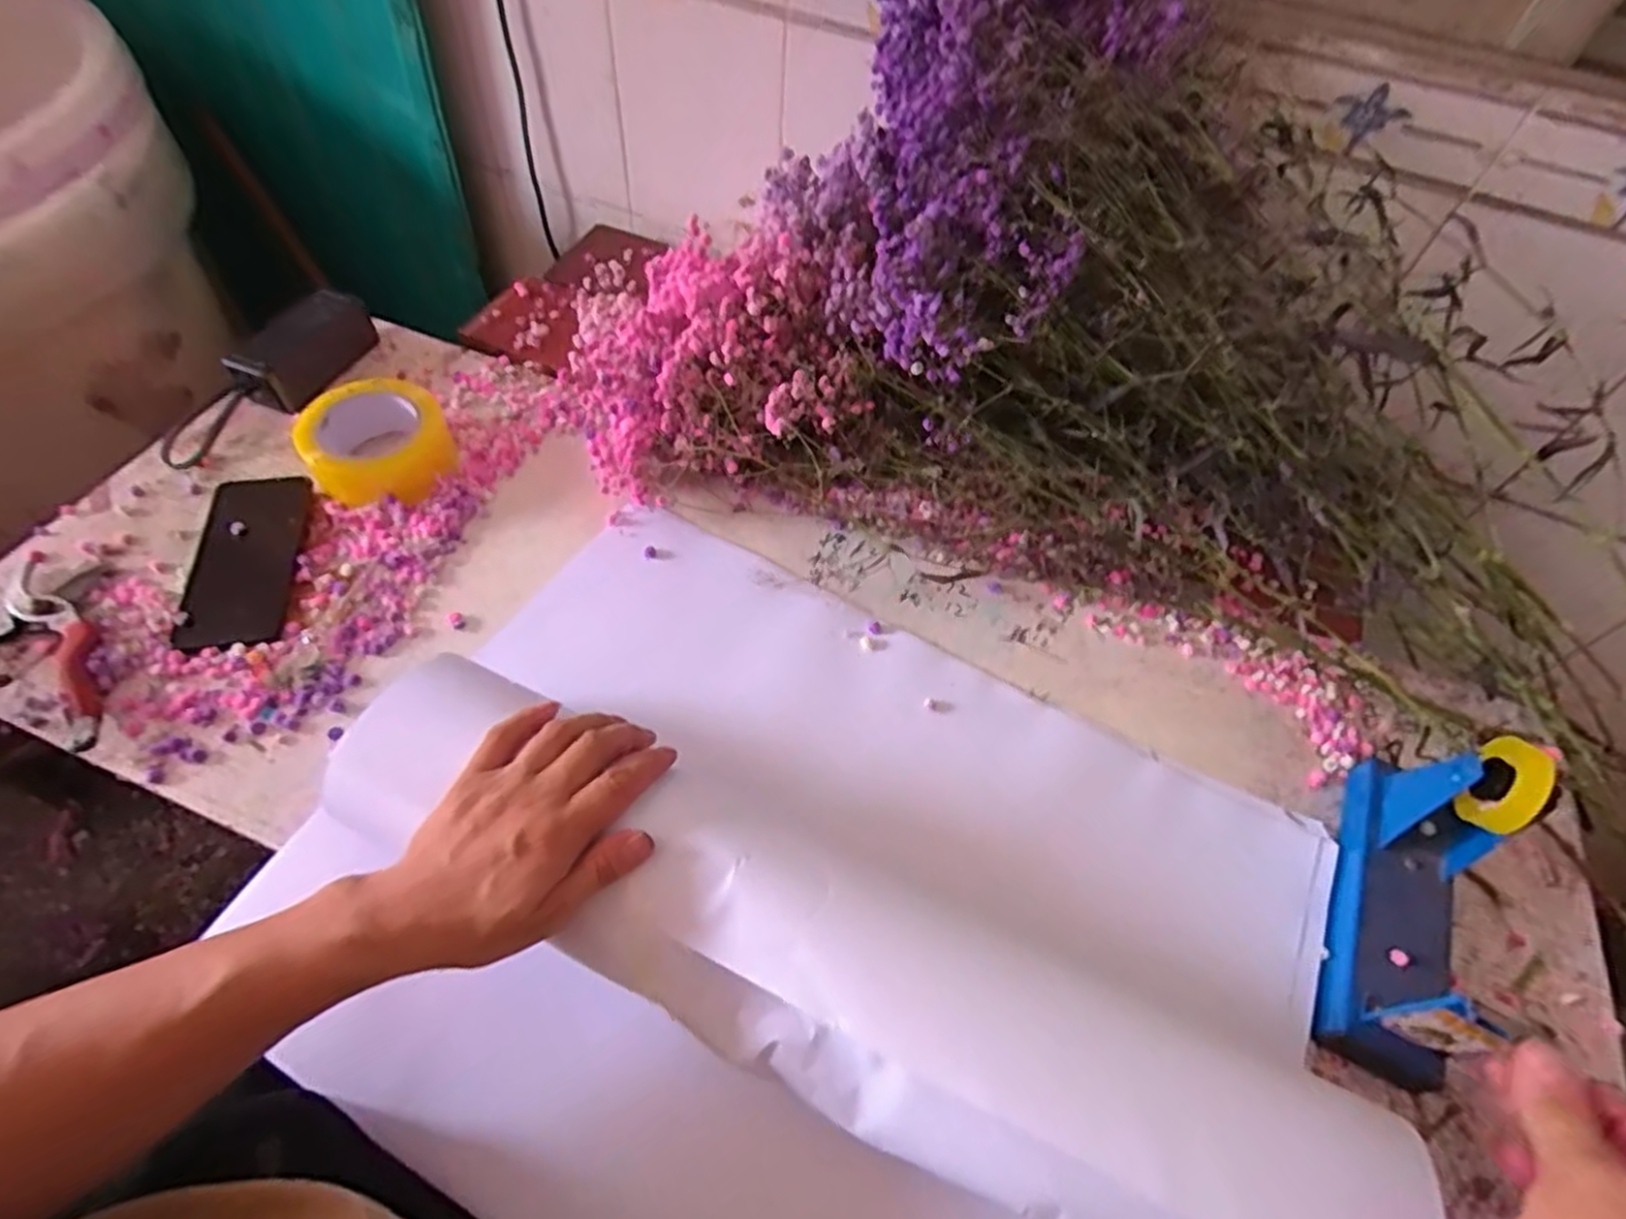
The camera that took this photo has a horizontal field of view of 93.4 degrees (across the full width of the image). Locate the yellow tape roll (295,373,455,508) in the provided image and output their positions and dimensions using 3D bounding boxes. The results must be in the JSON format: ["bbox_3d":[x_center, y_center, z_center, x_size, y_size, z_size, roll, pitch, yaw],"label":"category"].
[{"bbox_3d":[-0.379,-0.149,0.657,0.107,0.055,0.117,2,55,-4],"label":"yellow tape roll"}]

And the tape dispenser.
[{"bbox_3d":[0.387,0.172,0.469,0.061,0.132,0.202,28,58,14],"label":"tape dispenser"}]

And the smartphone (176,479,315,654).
[{"bbox_3d":[-0.452,-0.041,0.608,0.077,0.005,0.162,-9,57,-11],"label":"smartphone"}]

